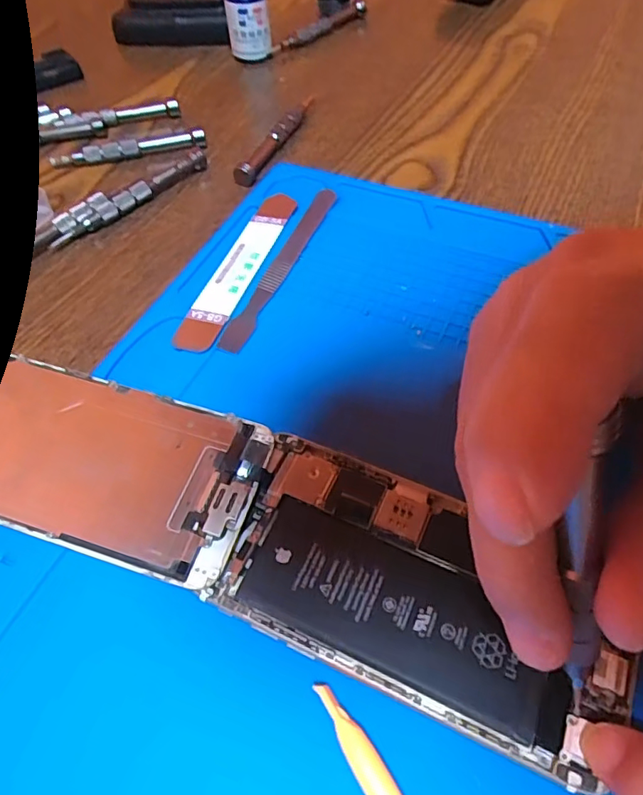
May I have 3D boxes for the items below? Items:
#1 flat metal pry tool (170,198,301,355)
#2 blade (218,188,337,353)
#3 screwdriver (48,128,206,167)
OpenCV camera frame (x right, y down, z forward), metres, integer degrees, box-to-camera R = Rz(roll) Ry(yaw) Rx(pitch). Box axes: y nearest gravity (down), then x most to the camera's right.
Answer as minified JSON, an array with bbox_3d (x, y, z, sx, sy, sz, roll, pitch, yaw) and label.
[{"bbox_3d":[-0.040,-0.067,0.270,0.021,0.004,0.115,15,57,13],"label":"flat metal pry tool"},{"bbox_3d":[-0.019,-0.068,0.270,0.012,0.004,0.120,17,57,15],"label":"blade"},{"bbox_3d":[-0.120,-0.155,0.336,0.094,0.011,0.011,-10,54,-4],"label":"screwdriver"}]

